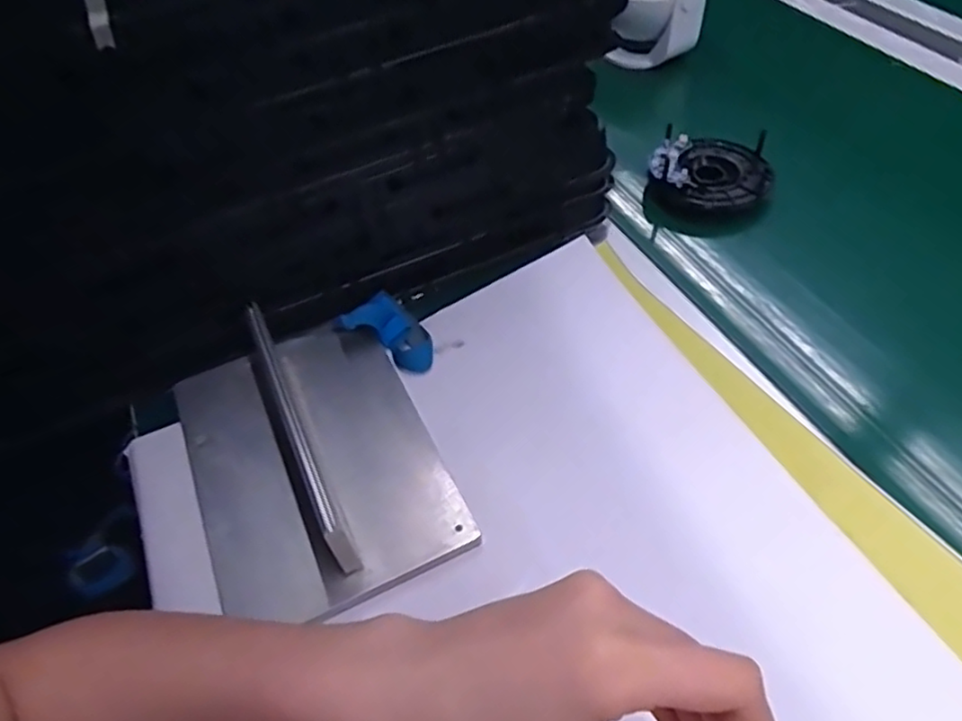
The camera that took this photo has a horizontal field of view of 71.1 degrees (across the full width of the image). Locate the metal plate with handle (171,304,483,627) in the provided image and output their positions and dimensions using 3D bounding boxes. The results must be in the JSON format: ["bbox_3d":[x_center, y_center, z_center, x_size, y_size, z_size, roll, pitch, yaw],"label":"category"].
[{"bbox_3d":[-0.106,0.042,0.399,0.140,0.061,0.202,-23,51,-14],"label":"metal plate with handle"}]

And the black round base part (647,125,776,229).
[{"bbox_3d":[0.196,-0.156,0.576,0.096,0.033,0.106,10,51,14],"label":"black round base part"}]

